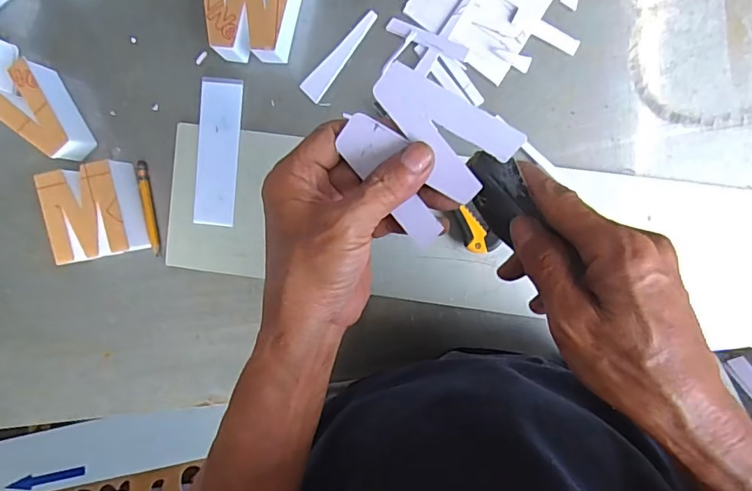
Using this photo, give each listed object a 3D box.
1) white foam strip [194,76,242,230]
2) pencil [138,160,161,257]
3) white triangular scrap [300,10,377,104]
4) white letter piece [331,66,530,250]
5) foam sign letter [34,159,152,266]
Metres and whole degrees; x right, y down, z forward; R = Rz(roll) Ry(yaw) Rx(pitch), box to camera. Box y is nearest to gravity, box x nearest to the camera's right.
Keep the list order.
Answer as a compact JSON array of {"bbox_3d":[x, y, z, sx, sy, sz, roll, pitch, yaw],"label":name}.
[{"bbox_3d":[-0.149,-0.088,0.473,0.039,0.007,0.135,6,96,3],"label":"white foam strip"},{"bbox_3d":[-0.220,-0.036,0.484,0.008,0.006,0.091,-7,95,5],"label":"pencil"},{"bbox_3d":[-0.034,-0.177,0.462,0.022,0.004,0.095,38,97,0],"label":"white triangular scrap"},{"bbox_3d":[0.024,-0.054,0.277,0.079,0.004,0.078,42,110,0],"label":"white letter piece"},{"bbox_3d":[-0.260,-0.032,0.469,0.070,0.049,0.081,-9,95,5],"label":"foam sign letter"}]

